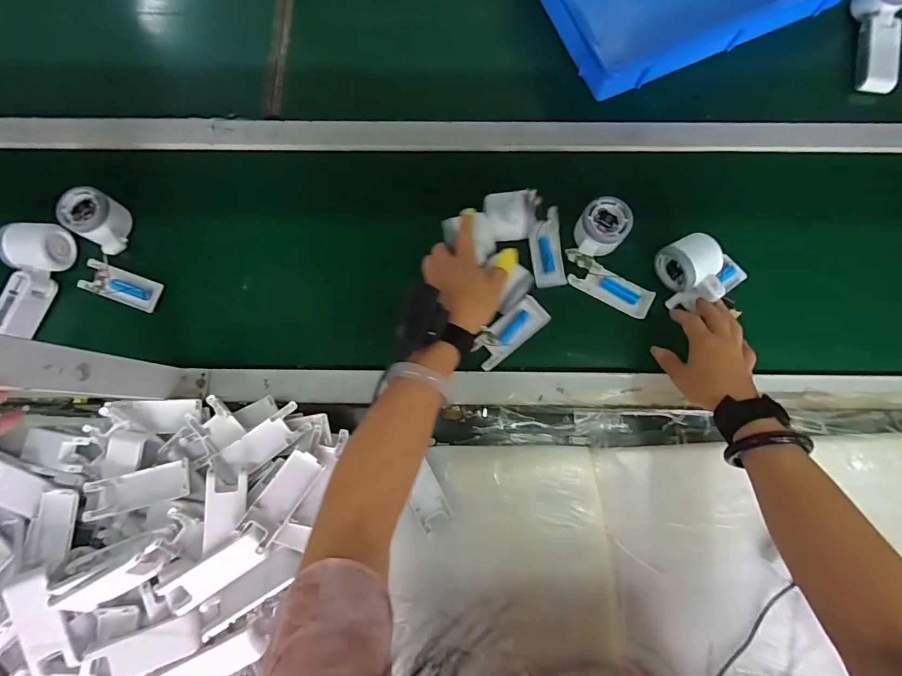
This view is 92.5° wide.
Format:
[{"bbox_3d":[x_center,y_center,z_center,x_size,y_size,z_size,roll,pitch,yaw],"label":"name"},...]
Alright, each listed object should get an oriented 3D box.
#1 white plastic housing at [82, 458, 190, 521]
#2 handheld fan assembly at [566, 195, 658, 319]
[{"bbox_3d":[-0.330,0.161,0.461,0.103,0.021,0.038,-14,76,1],"label":"white plastic housing"},{"bbox_3d":[0.193,-0.093,0.531,0.086,0.044,0.145,-24,77,-2],"label":"handheld fan assembly"}]

